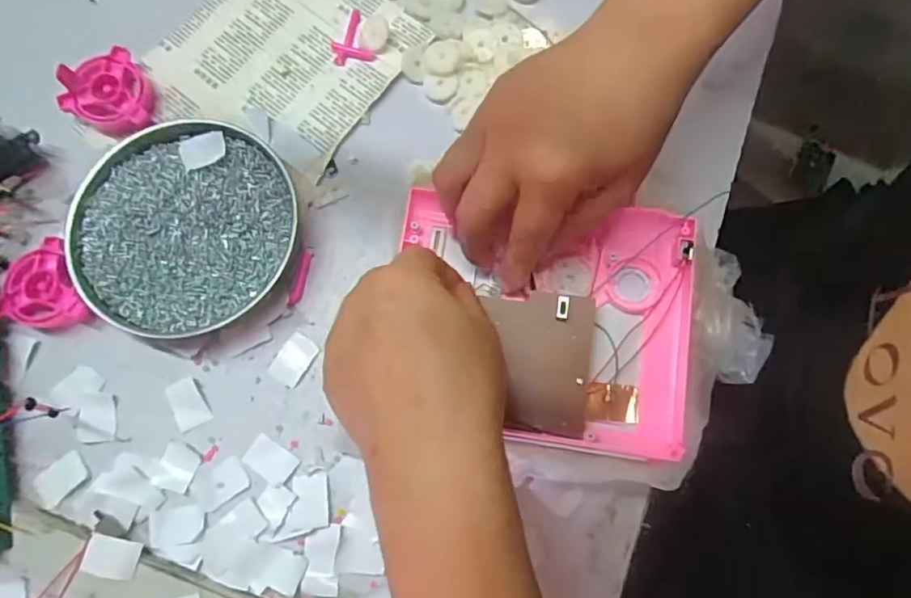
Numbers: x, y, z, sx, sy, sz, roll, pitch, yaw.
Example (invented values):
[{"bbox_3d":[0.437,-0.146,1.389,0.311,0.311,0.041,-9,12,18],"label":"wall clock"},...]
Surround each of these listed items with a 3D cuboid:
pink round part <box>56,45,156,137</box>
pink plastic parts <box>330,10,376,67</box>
[{"bbox_3d":[-0.227,-0.133,0.373,0.052,0.016,0.053,0,77,0],"label":"pink round part"},{"bbox_3d":[-0.074,-0.178,0.393,0.027,0.004,0.042,-20,78,-4],"label":"pink plastic parts"}]

